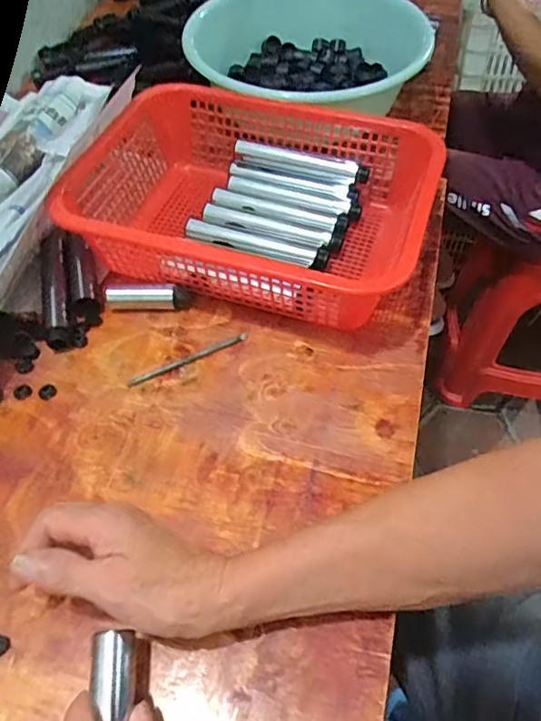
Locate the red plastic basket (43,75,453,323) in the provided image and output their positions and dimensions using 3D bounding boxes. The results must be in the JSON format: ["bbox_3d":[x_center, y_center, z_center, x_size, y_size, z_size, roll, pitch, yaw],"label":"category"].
[{"bbox_3d":[-0.021,-0.154,0.569,0.346,0.100,0.246,15,54,12],"label":"red plastic basket"}]

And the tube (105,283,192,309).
[{"bbox_3d":[-0.119,-0.062,0.547,0.081,0.027,0.019,1,53,1],"label":"tube"}]

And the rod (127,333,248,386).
[{"bbox_3d":[-0.075,-0.001,0.516,0.116,0.009,0.007,-21,55,-15],"label":"rod"}]

